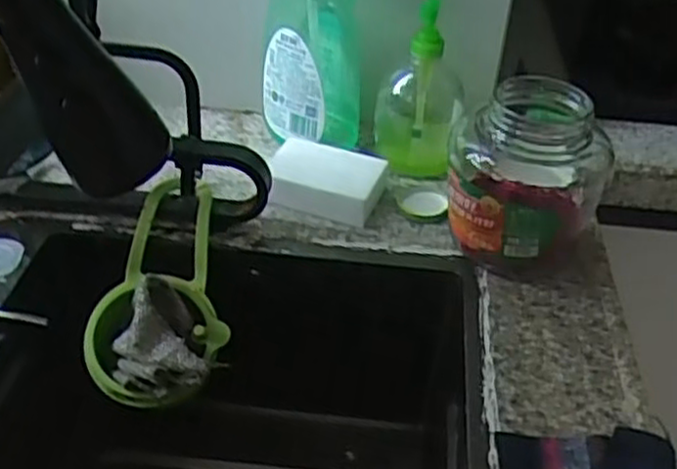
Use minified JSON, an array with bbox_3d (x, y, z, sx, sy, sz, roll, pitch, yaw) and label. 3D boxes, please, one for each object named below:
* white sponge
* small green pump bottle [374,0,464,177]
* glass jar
[{"bbox_3d":[-0.012,-0.049,0.702,0.105,0.035,0.081,10,39,10],"label":"white sponge"},{"bbox_3d":[0.078,-0.138,0.713,0.082,0.150,0.068,6,38,4],"label":"small green pump bottle"},{"bbox_3d":[0.155,-0.047,0.628,0.118,0.141,0.128,1,38,-1],"label":"glass jar"}]

